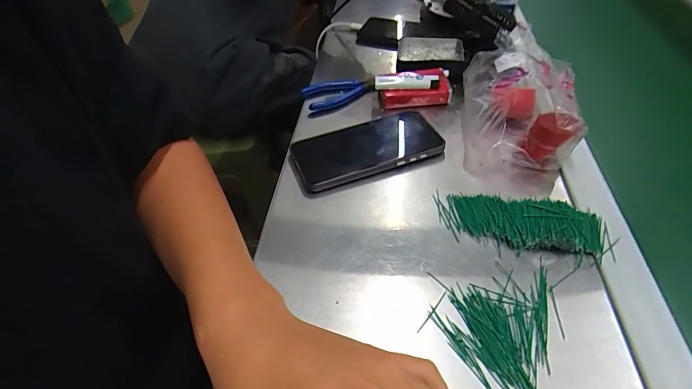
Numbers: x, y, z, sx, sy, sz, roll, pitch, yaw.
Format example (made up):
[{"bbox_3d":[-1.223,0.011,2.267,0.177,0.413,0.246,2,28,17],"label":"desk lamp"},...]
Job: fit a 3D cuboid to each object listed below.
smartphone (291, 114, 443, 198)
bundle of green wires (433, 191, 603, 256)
[{"bbox_3d":[0.021,-0.052,0.434,0.165,0.018,0.087,-15,48,-10],"label":"smartphone"},{"bbox_3d":[0.158,0.024,0.354,0.145,0.016,0.054,8,48,11],"label":"bundle of green wires"}]

